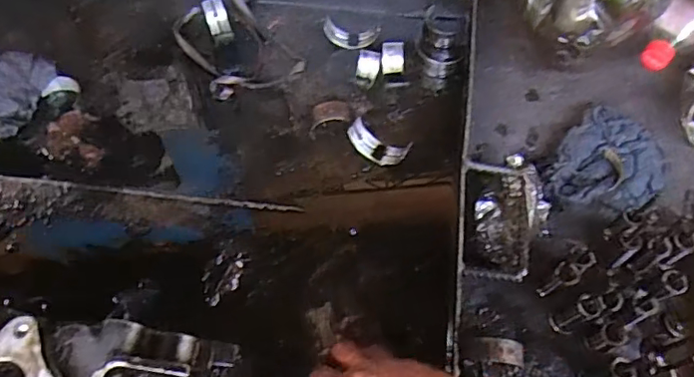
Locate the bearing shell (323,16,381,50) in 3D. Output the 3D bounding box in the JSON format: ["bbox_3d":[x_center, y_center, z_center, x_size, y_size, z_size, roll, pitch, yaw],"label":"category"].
[{"bbox_3d":[0.006,-0.203,0.742,0.072,0.037,0.024,7,63,5],"label":"bearing shell"}]

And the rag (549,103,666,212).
[{"bbox_3d":[0.311,-0.032,0.655,0.117,0.024,0.140,23,65,13],"label":"rag"}]

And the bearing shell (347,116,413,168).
[{"bbox_3d":[0.037,-0.050,0.661,0.074,0.031,0.030,30,67,16],"label":"bearing shell"}]

